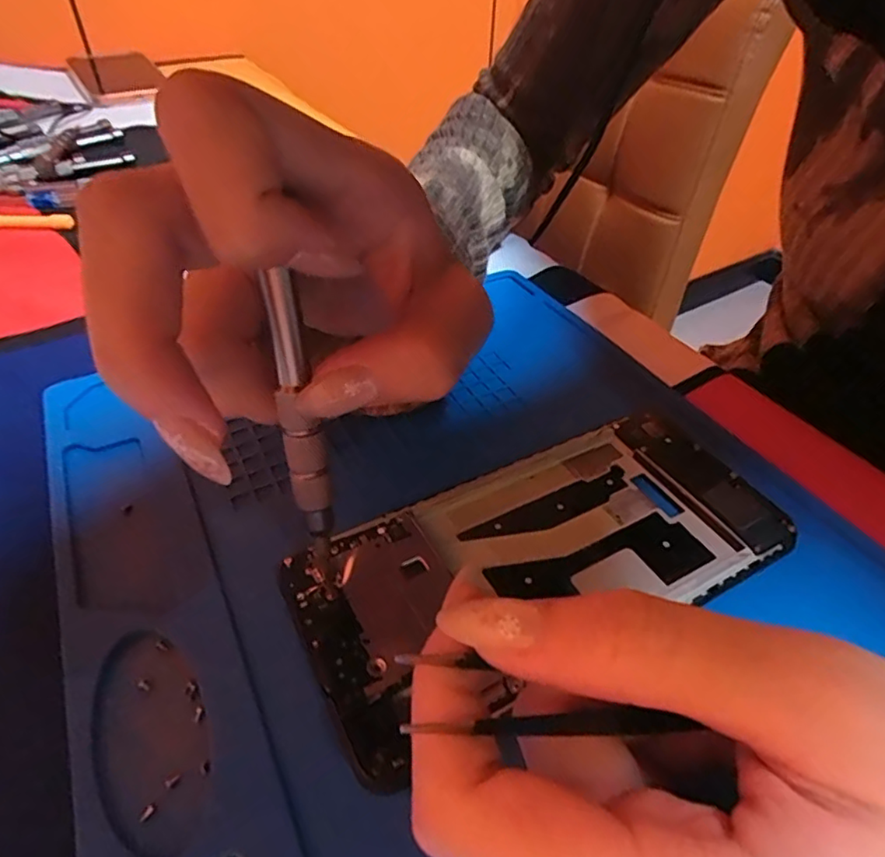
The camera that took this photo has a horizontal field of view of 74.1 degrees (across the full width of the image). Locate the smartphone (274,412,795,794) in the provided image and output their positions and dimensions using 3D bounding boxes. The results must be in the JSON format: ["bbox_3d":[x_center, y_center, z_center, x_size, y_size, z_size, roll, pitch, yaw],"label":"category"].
[{"bbox_3d":[0.030,0.037,0.180,0.147,0.010,0.071,-17,45,-22],"label":"smartphone"}]

